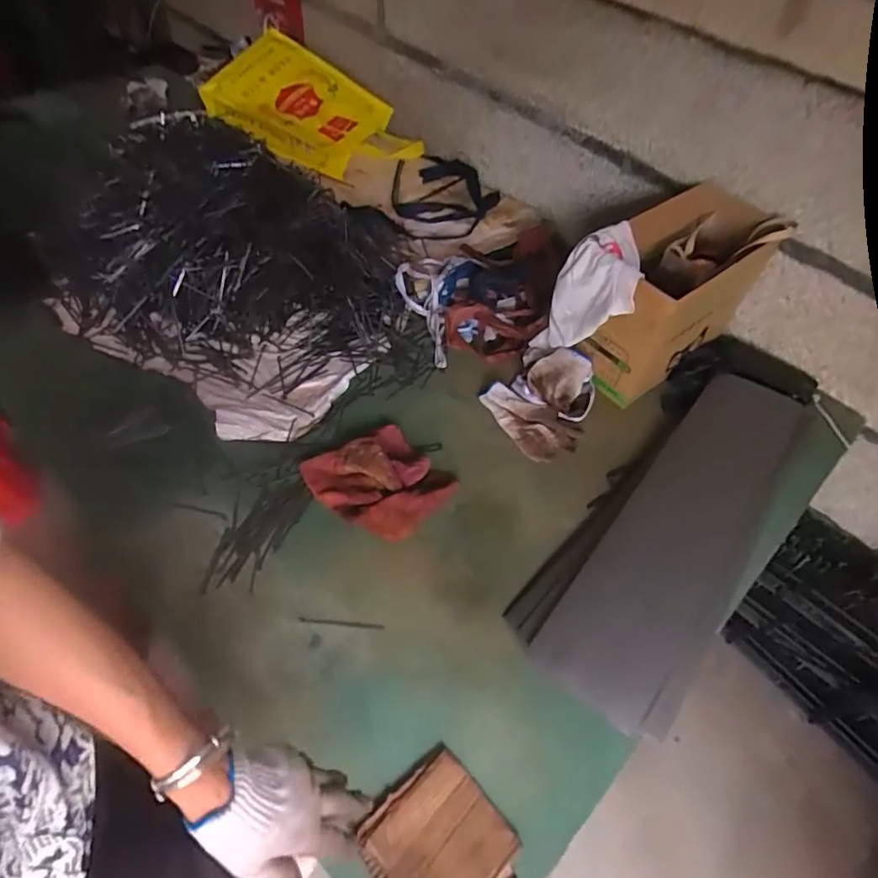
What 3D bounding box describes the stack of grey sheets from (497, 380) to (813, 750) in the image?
[{"bbox_3d":[0.343,0.104,0.808,0.225,0.083,0.594,34,58,19],"label":"stack of grey sheets"}]

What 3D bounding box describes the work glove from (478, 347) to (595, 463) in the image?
[{"bbox_3d":[0.171,-0.073,0.902,0.167,0.063,0.176,37,59,20],"label":"work glove"}]

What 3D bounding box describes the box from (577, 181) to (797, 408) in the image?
[{"bbox_3d":[0.364,-0.224,0.902,0.291,0.241,0.172,-34,64,-26],"label":"box"}]

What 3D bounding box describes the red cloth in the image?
[{"bbox_3d":[-0.084,0.049,0.798,0.190,0.044,0.152,33,58,18],"label":"red cloth"}]

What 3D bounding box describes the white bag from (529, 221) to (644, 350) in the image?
[{"bbox_3d":[0.240,-0.216,0.888,0.134,0.216,0.111,30,57,16],"label":"white bag"}]

